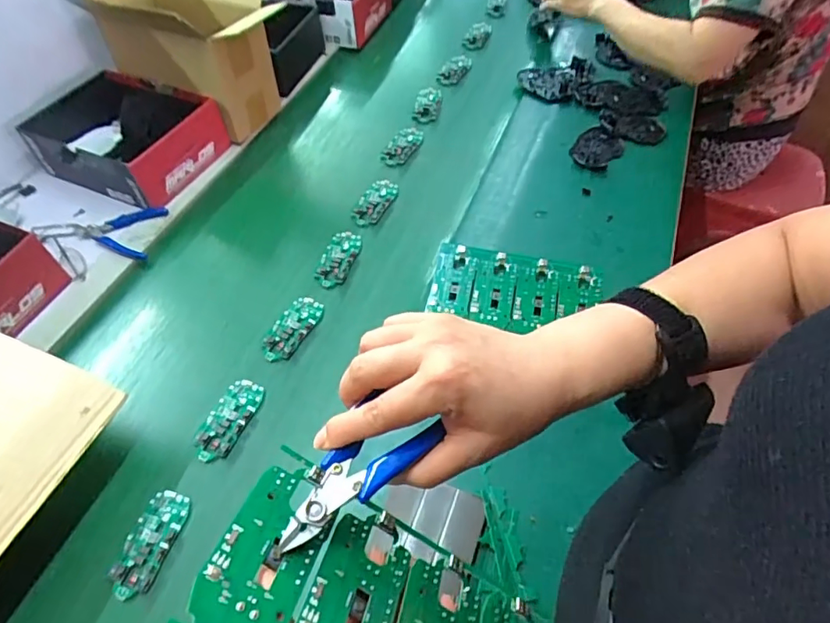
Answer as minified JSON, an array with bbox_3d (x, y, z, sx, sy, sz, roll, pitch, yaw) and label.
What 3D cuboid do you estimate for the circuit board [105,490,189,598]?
[{"bbox_3d":[-0.264,0.228,0.523,0.045,0.010,0.099,14,55,9],"label":"circuit board"}]

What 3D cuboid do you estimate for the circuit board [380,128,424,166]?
[{"bbox_3d":[-0.019,-0.286,0.895,0.044,0.023,0.106,25,58,16],"label":"circuit board"}]

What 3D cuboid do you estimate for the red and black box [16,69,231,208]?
[{"bbox_3d":[-0.462,-0.276,0.838,0.270,0.113,0.181,20,56,13],"label":"red and black box"}]

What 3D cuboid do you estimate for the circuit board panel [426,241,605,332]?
[{"bbox_3d":[0.117,-0.026,0.614,0.192,0.014,0.092,9,68,6],"label":"circuit board panel"}]

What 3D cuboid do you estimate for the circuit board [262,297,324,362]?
[{"bbox_3d":[-0.158,0.022,0.678,0.045,0.010,0.100,21,57,14],"label":"circuit board"}]

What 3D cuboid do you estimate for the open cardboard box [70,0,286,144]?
[{"bbox_3d":[-0.352,-0.409,0.813,0.293,0.209,0.153,24,57,16],"label":"open cardboard box"}]

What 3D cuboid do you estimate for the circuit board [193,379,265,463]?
[{"bbox_3d":[-0.211,0.123,0.602,0.046,0.008,0.099,16,55,6],"label":"circuit board"}]

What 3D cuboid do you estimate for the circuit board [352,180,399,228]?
[{"bbox_3d":[-0.062,-0.168,0.817,0.047,0.015,0.101,18,56,12],"label":"circuit board"}]

